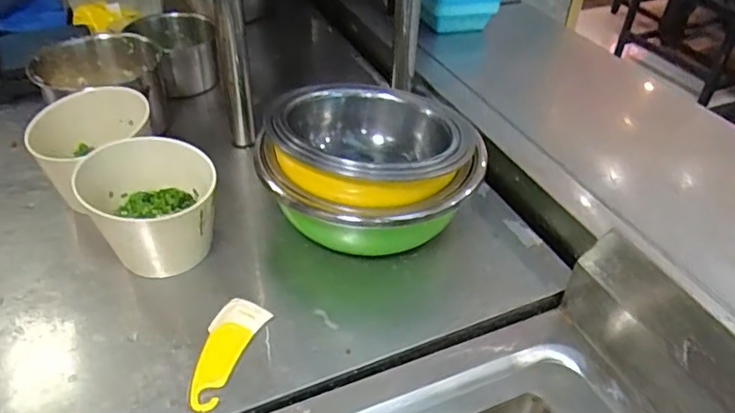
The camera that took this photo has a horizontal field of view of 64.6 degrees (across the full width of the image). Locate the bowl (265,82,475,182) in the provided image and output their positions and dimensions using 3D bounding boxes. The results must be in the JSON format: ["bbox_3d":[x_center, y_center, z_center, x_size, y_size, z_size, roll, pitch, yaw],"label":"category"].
[{"bbox_3d":[0.000,-0.073,0.691,0.210,0.073,0.210,2,40,-2],"label":"bowl"}]

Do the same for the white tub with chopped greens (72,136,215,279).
[{"bbox_3d":[-0.236,0.006,0.657,0.133,0.120,0.124,2,40,-2],"label":"white tub with chopped greens"}]

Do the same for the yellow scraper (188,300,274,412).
[{"bbox_3d":[-0.145,0.147,0.585,0.049,0.007,0.125,12,41,9],"label":"yellow scraper"}]

